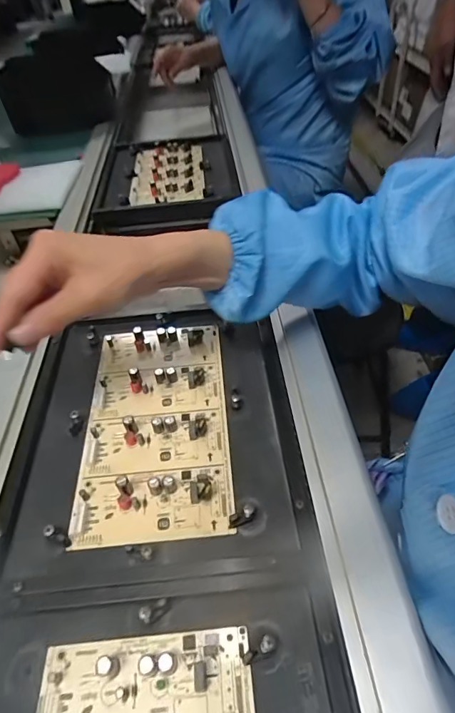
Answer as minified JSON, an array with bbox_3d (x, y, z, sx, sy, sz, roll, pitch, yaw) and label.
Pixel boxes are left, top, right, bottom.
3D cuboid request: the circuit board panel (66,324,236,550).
[{"bbox_3d":[-0.065,0.051,0.372,0.119,0.016,0.222,-5,47,-2],"label":"circuit board panel"}]

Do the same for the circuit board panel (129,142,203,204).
[{"bbox_3d":[-0.110,-0.343,0.759,0.127,0.021,0.241,-5,45,1],"label":"circuit board panel"}]

